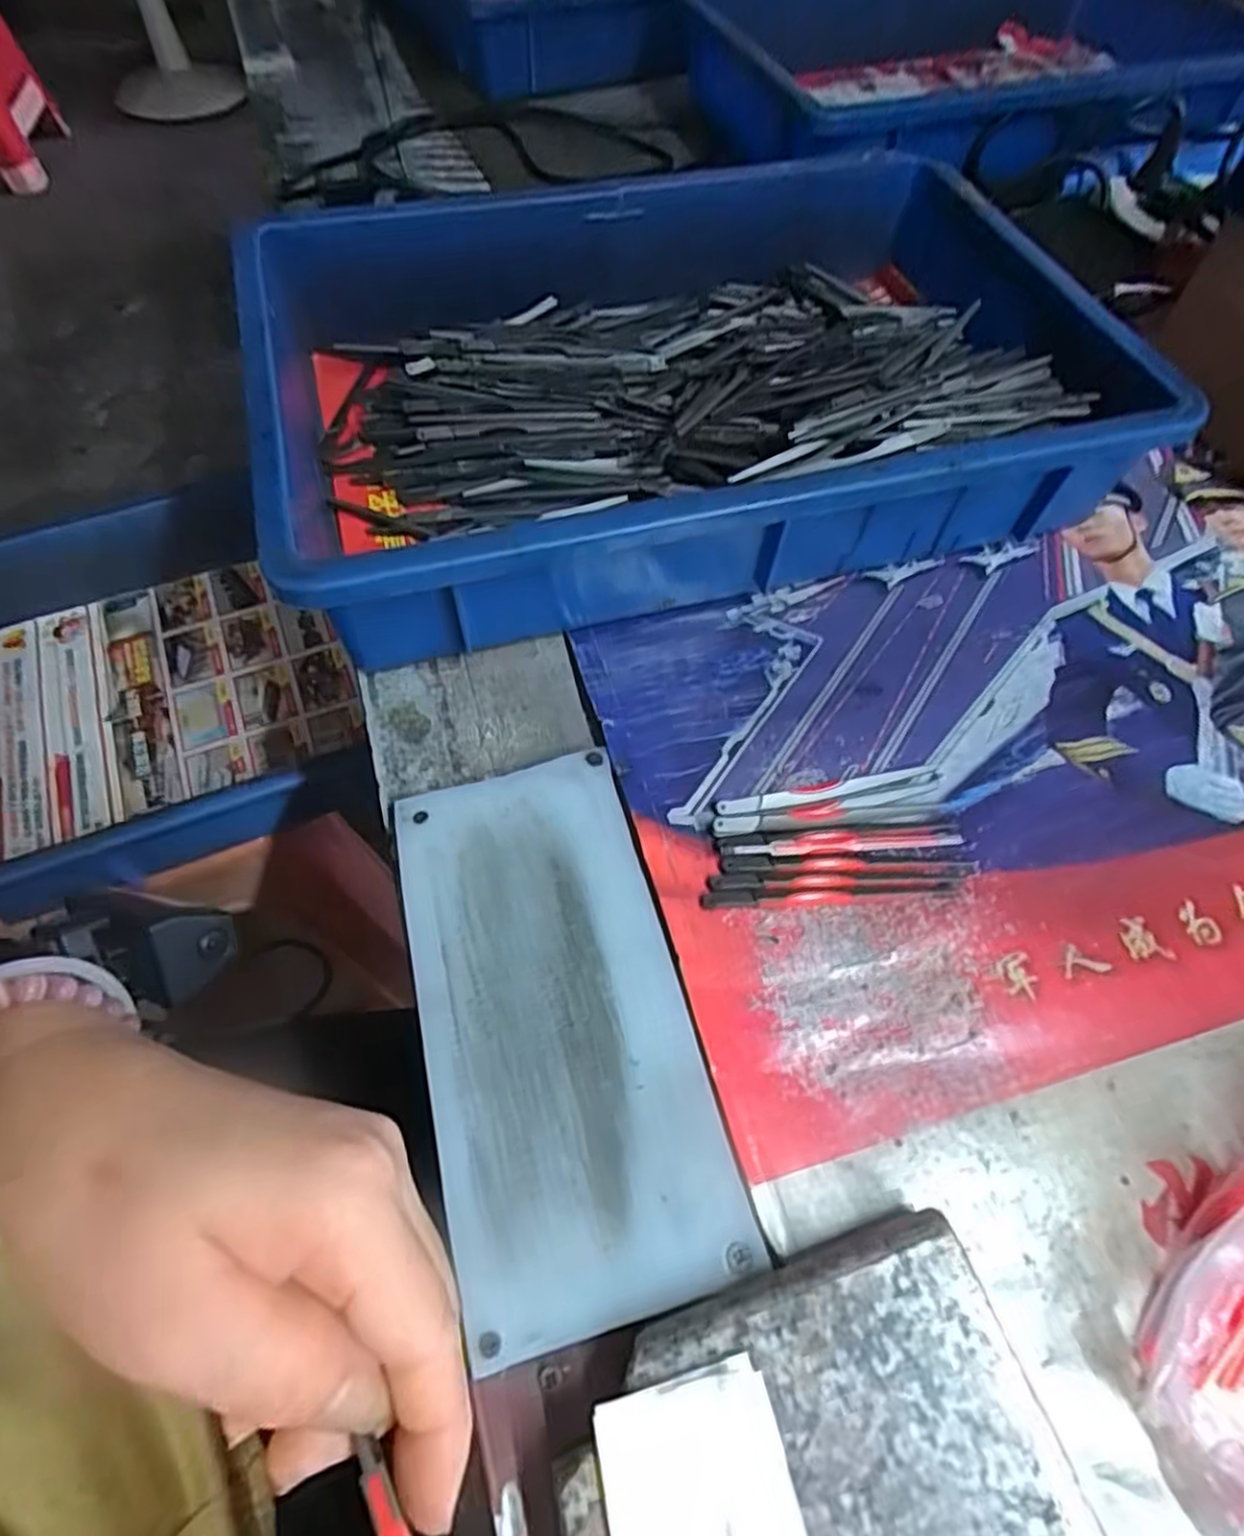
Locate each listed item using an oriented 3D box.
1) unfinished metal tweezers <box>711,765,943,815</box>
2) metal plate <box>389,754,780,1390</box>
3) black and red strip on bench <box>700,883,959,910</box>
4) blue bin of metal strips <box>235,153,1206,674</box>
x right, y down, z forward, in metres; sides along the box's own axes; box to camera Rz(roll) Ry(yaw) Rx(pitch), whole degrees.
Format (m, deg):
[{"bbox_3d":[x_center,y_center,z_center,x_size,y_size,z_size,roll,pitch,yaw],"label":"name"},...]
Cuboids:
[{"bbox_3d":[0.090,0.009,0.333,0.102,0.004,0.010,-11,60,-9],"label":"unfinished metal tweezers"},{"bbox_3d":[-0.025,0.087,0.281,0.093,0.007,0.194,-13,61,-10],"label":"metal plate"},{"bbox_3d":[0.085,0.051,0.307,0.104,0.004,0.008,-2,59,-3],"label":"black and red strip on bench"},{"bbox_3d":[0.036,-0.213,0.420,0.434,0.074,0.291,-15,61,-11],"label":"blue bin of metal strips"}]

